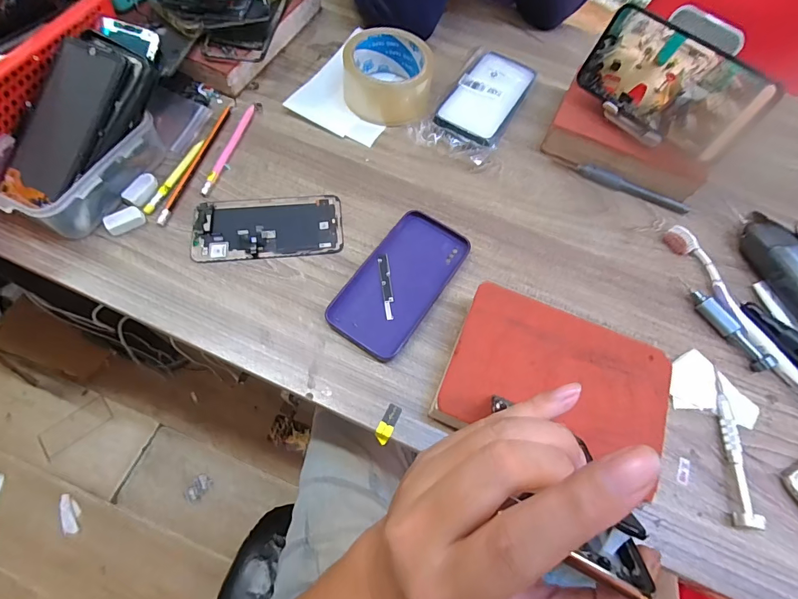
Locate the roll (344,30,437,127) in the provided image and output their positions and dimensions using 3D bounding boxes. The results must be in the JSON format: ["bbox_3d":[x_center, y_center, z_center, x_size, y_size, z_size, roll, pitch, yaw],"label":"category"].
[{"bbox_3d":[-0.012,-0.249,0.455,0.095,0.052,0.095,1,65,-3],"label":"roll"}]

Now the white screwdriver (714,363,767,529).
[{"bbox_3d":[0.269,0.115,0.325,0.016,0.011,0.122,12,65,2],"label":"white screwdriver"}]

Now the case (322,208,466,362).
[{"bbox_3d":[0.001,-0.019,0.371,0.075,0.008,0.144,32,67,11],"label":"case"}]

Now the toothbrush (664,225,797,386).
[{"bbox_3d":[0.311,0.003,0.377,0.025,0.015,0.175,-17,68,-11],"label":"toothbrush"}]

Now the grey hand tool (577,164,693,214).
[{"bbox_3d":[0.249,-0.118,0.433,0.120,0.013,0.011,25,66,8],"label":"grey hand tool"}]

